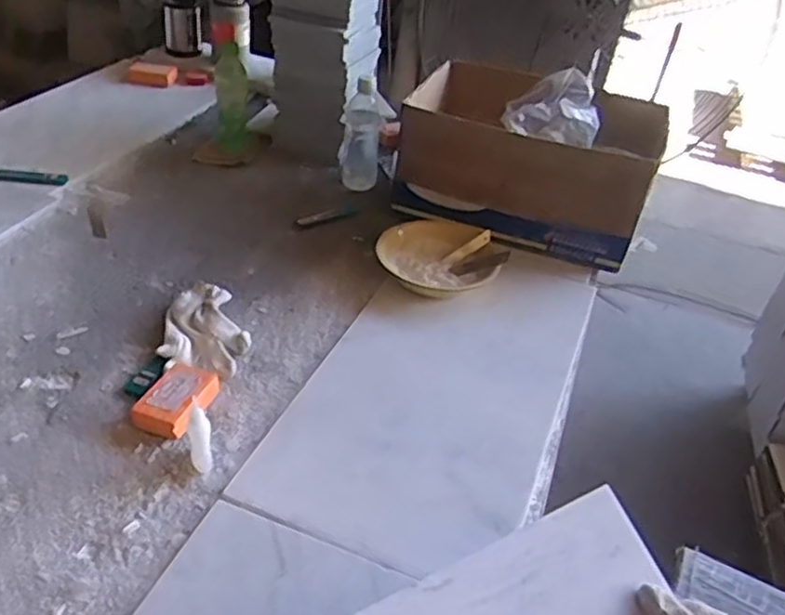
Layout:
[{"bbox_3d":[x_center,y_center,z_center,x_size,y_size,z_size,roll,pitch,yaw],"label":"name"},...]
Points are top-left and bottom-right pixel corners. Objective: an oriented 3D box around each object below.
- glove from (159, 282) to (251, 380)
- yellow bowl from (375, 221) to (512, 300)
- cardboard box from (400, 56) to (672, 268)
[{"bbox_3d":[-0.246,0.026,0.948,0.111,0.035,0.165,1,38,-7],"label":"glove"},{"bbox_3d":[0.077,-0.079,1.098,0.178,0.049,0.165,4,38,-3],"label":"yellow bowl"},{"bbox_3d":[0.227,-0.263,1.234,0.394,0.200,0.336,15,40,9],"label":"cardboard box"}]

